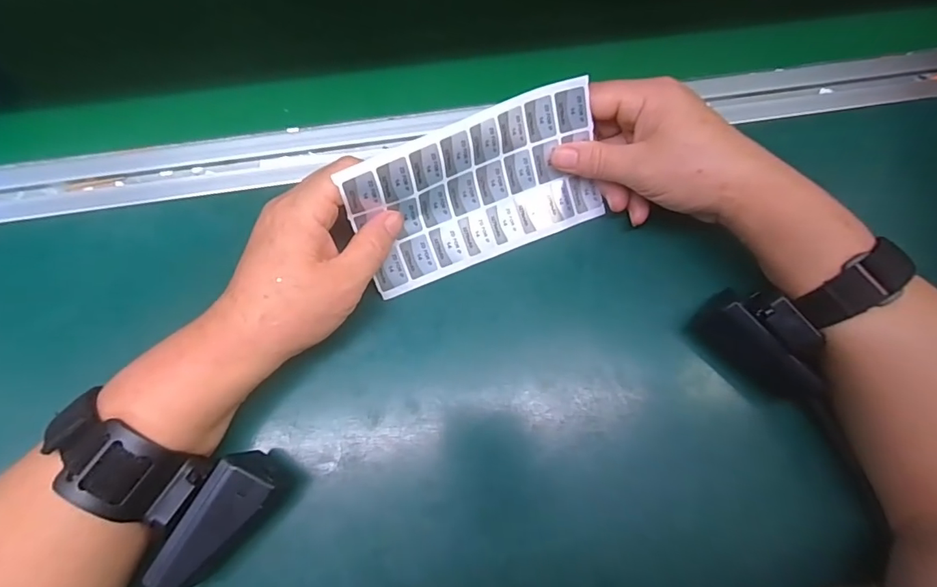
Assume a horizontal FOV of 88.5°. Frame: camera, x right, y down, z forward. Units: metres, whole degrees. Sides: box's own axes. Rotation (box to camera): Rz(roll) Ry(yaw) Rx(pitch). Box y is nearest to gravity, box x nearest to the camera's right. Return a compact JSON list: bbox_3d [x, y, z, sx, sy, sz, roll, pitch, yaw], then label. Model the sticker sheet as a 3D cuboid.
[{"bbox_3d":[0.007,-0.063,0.295,0.154,0.016,0.086,-25,122,-11],"label":"sticker sheet"}]

